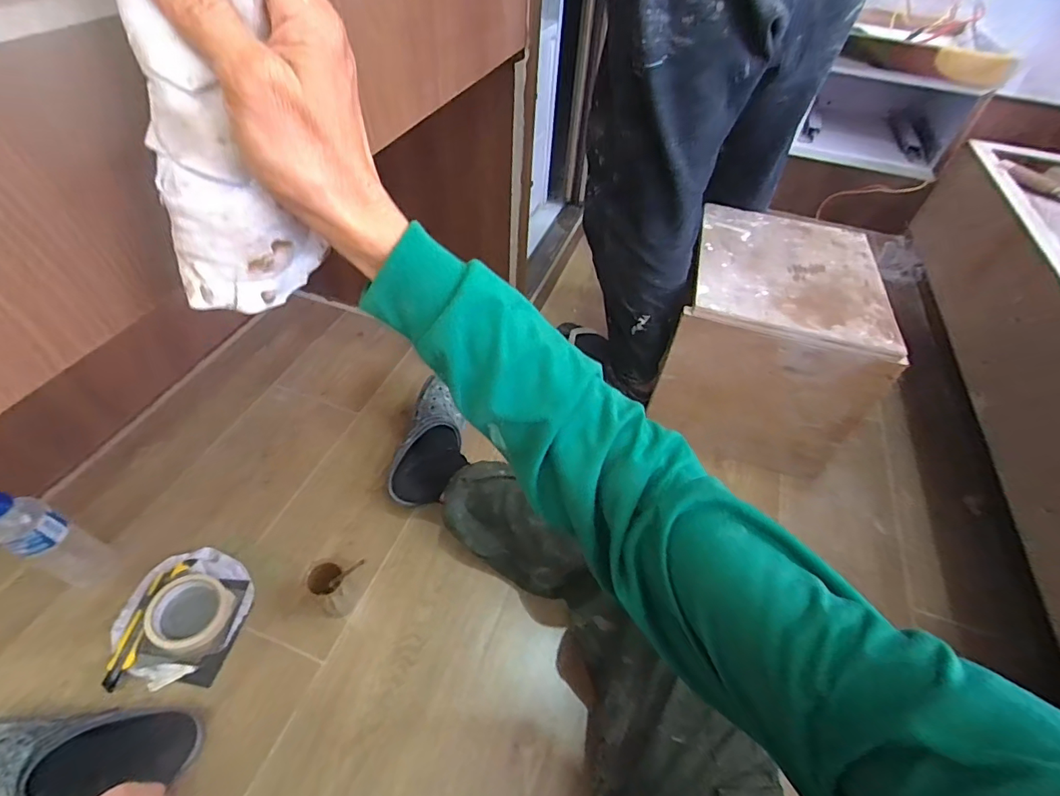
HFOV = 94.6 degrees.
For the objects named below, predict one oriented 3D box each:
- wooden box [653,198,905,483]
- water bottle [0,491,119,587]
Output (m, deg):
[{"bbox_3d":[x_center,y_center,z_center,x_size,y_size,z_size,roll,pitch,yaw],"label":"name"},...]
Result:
[{"bbox_3d":[0.452,-0.118,0.956,0.341,0.318,0.355,16,49,9],"label":"wooden box"},{"bbox_3d":[-0.641,0.199,0.661,0.058,0.197,0.065,23,51,15],"label":"water bottle"}]

